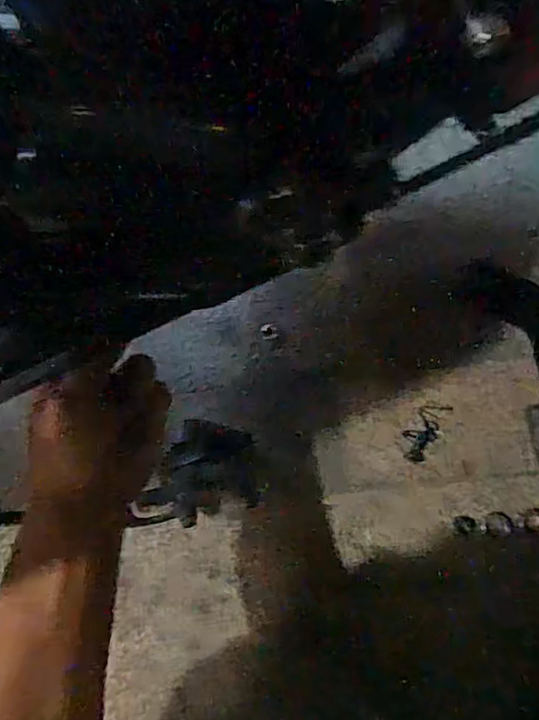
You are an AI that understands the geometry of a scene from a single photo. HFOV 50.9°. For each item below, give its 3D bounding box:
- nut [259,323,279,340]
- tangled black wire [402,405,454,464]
[{"bbox_3d":[0.000,-0.026,0.507,0.016,0.005,0.014,-5,84,6],"label":"nut"},{"bbox_3d":[0.133,0.061,0.490,0.025,0.005,0.056,30,89,8],"label":"tangled black wire"}]

